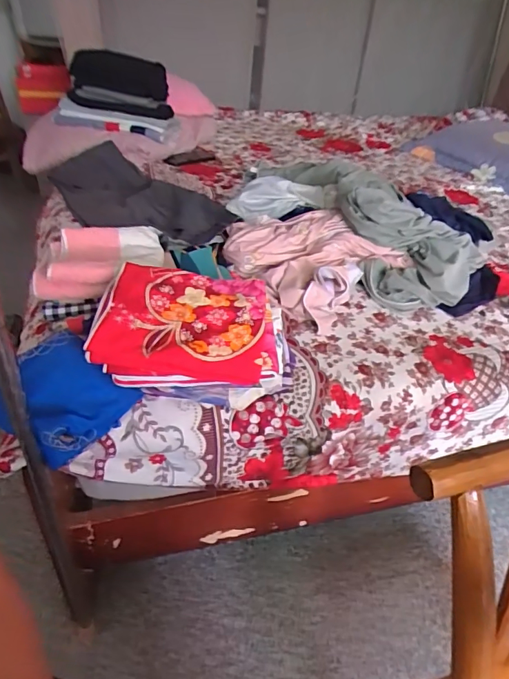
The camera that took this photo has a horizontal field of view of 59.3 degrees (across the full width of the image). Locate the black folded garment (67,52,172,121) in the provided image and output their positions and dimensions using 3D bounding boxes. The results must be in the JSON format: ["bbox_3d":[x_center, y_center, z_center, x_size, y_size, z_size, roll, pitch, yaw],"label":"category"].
[{"bbox_3d":[-0.353,-0.671,1.179,0.249,0.127,0.110,0,39,-7],"label":"black folded garment"}]

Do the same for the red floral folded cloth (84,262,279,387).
[{"bbox_3d":[-0.087,-0.016,0.610,0.236,0.084,0.154,3,38,-3],"label":"red floral folded cloth"}]

